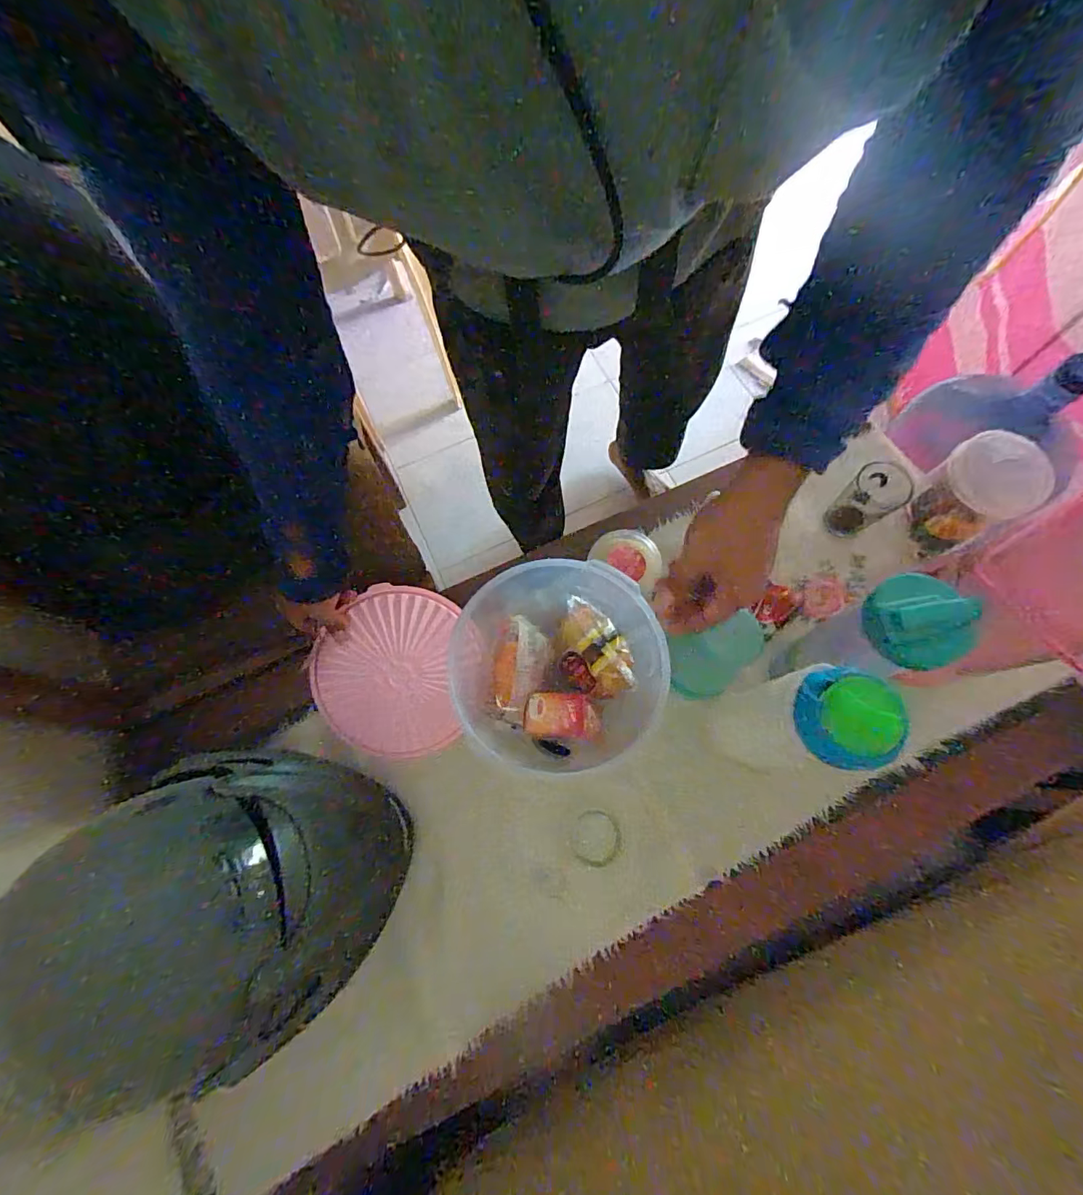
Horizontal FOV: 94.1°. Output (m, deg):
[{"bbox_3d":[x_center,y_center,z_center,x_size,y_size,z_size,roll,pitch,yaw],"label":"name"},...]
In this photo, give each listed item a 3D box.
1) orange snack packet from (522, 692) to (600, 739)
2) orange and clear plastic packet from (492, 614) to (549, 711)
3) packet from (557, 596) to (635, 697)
[{"bbox_3d":[0.021,0.118,0.505,0.077,0.022,0.042,-1,77,18],"label":"orange snack packet"},{"bbox_3d":[-0.024,0.074,0.555,0.054,0.030,0.098,9,72,4],"label":"orange and clear plastic packet"},{"bbox_3d":[0.059,0.054,0.536,0.056,0.034,0.107,-36,75,-10],"label":"packet"}]

